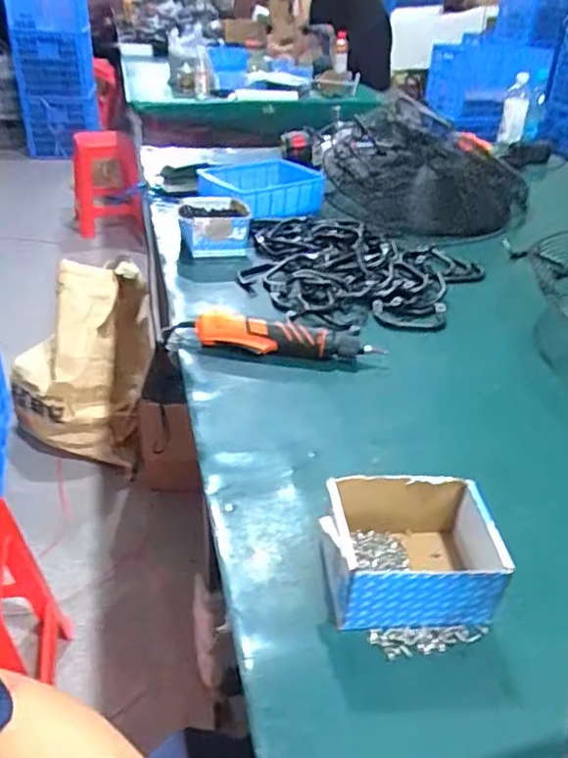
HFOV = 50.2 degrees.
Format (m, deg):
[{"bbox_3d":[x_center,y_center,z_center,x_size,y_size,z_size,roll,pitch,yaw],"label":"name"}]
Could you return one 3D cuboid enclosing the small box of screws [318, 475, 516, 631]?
[{"bbox_3d":[0.108,0.147,0.524,0.143,0.069,0.111,-2,34,-7],"label":"small box of screws"}]

